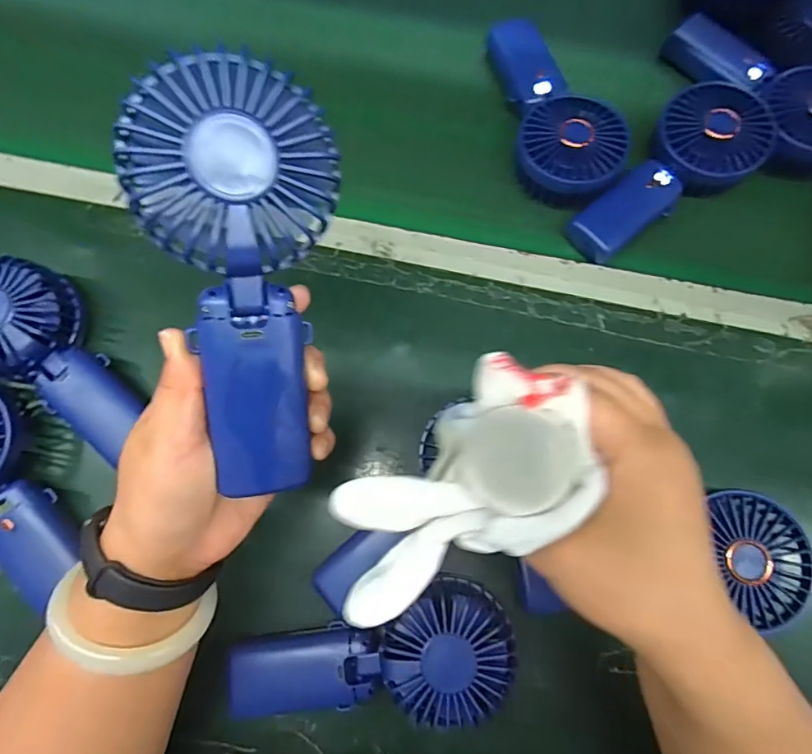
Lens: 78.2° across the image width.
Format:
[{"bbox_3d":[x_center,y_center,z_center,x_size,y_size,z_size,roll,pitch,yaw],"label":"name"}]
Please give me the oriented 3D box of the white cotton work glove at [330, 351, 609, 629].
[{"bbox_3d":[0.021,0.050,0.201,0.119,0.034,0.067,-41,80,-10],"label":"white cotton work glove"}]

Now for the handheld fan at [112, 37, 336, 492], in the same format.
[{"bbox_3d":[-0.067,-0.035,0.210,0.069,0.033,0.170,1,107,0],"label":"handheld fan"}]

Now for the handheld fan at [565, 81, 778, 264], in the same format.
[{"bbox_3d":[0.221,-0.162,0.412,0.086,0.046,0.180,41,79,9],"label":"handheld fan"}]

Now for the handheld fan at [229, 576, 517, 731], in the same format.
[{"bbox_3d":[-0.021,0.181,0.326,0.176,0.050,0.078,-6,76,-2],"label":"handheld fan"}]

